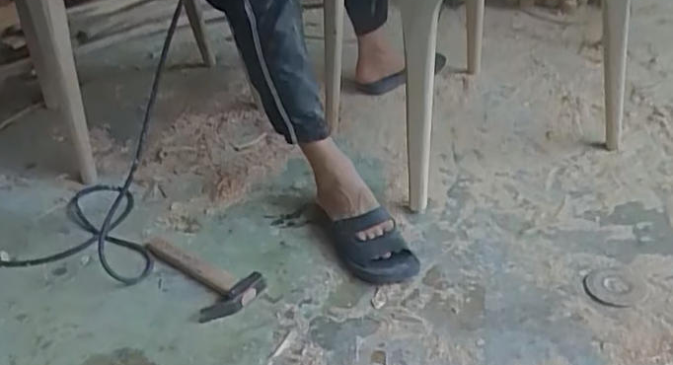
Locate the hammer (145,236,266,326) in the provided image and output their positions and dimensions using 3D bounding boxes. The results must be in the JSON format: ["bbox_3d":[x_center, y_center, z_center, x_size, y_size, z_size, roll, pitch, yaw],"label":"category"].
[{"bbox_3d":[-0.266,0.163,1.121,0.282,0.030,0.119,19,42,34],"label":"hammer"}]

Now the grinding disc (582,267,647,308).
[{"bbox_3d":[0.447,0.166,1.010,0.086,0.010,0.085,-5,34,4],"label":"grinding disc"}]

